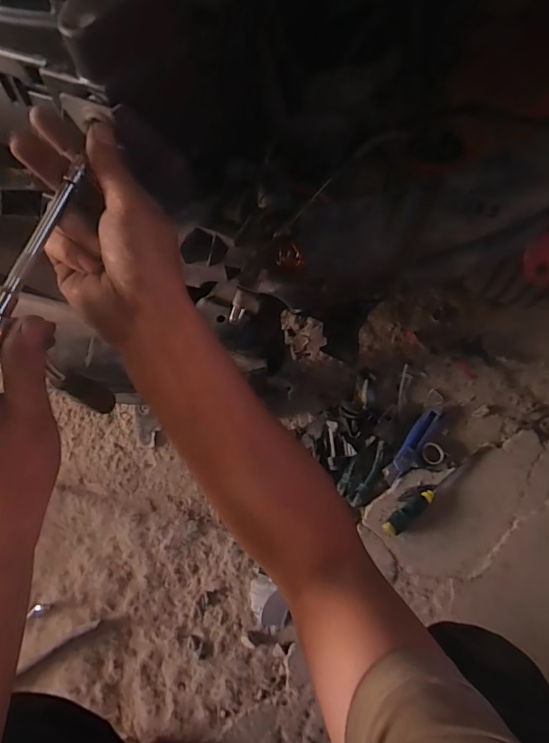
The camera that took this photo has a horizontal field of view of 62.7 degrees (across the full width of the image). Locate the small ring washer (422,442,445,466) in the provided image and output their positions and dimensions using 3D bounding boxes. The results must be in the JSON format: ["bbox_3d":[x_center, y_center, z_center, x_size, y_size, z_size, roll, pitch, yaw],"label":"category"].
[{"bbox_3d":[0.291,0.150,0.823,0.042,0.009,0.041,-1,64,3],"label":"small ring washer"}]

